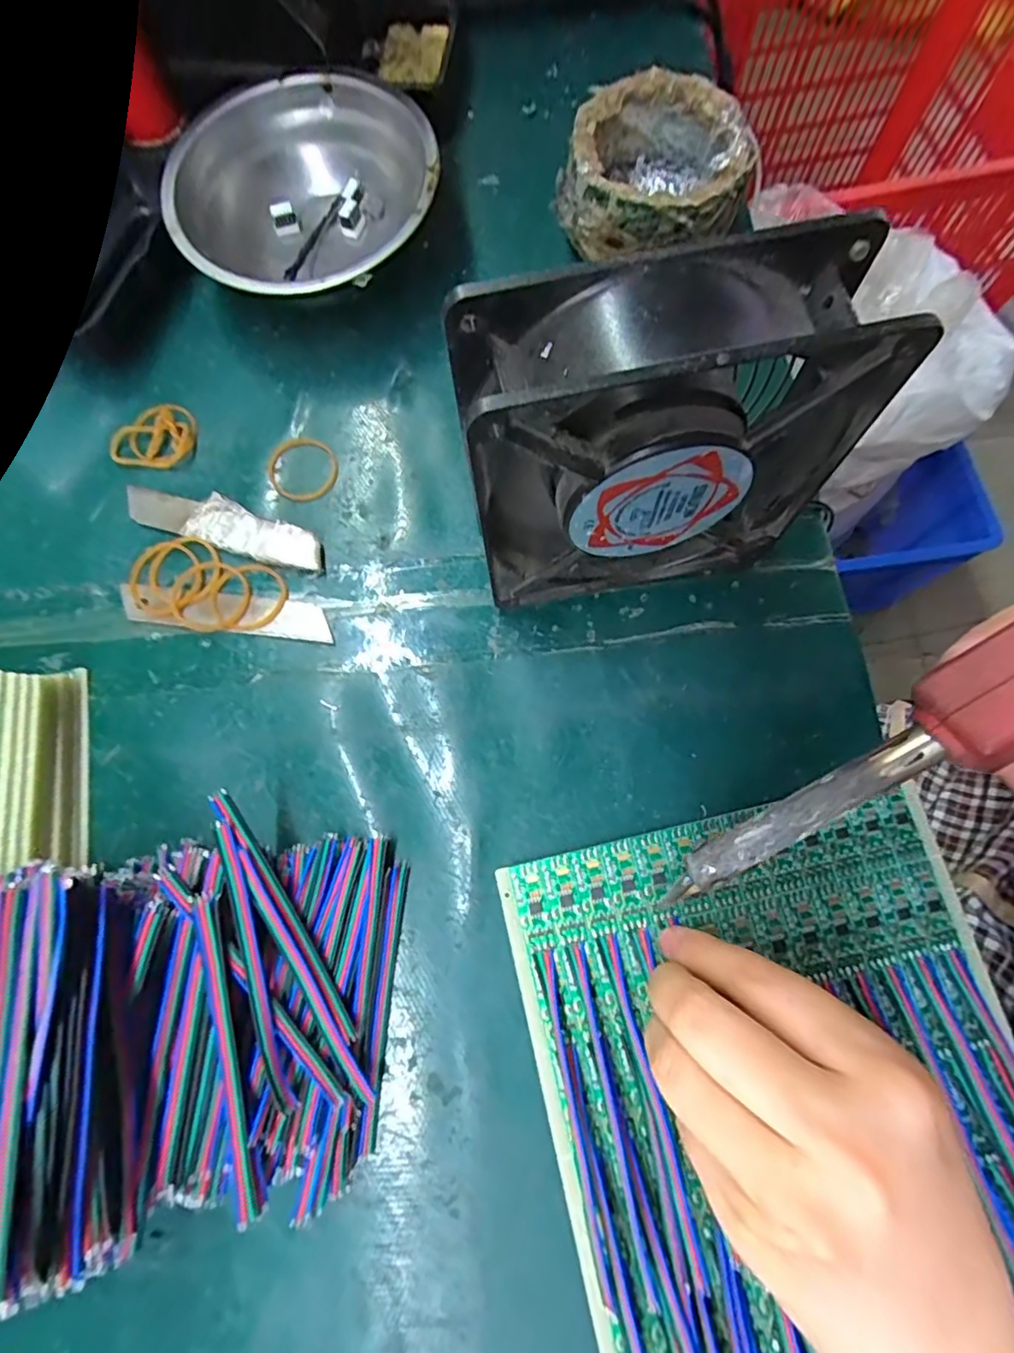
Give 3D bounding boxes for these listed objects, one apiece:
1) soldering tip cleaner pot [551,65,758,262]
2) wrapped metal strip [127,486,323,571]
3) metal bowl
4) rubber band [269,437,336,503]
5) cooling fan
[{"bbox_3d":[0.072,-0.240,0.277,0.082,0.043,0.080,0,76,1],"label":"soldering tip cleaner pot"},{"bbox_3d":[-0.130,-0.070,0.259,0.099,0.008,0.021,19,77,6],"label":"wrapped metal strip"},{"bbox_3d":[-0.096,-0.229,0.282,0.121,0.044,0.121,0,76,1],"label":"metal bowl"},{"bbox_3d":[-0.096,-0.097,0.268,0.033,0.004,0.032,0,76,1],"label":"rubber band"},{"bbox_3d":[0.048,-0.073,0.195,0.119,0.122,0.041,-9,76,-1],"label":"cooling fan"}]

